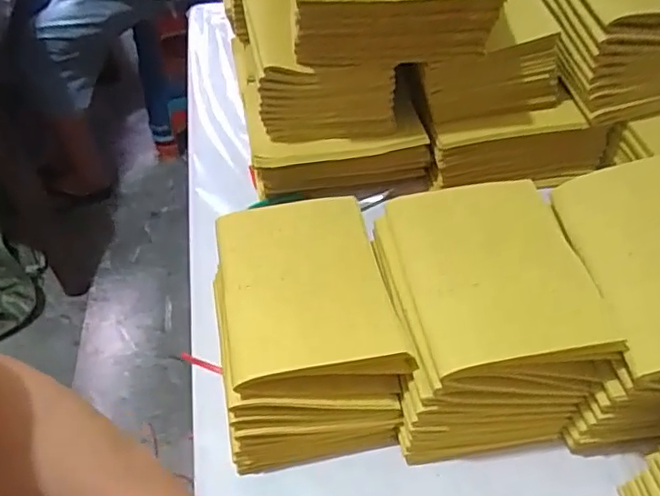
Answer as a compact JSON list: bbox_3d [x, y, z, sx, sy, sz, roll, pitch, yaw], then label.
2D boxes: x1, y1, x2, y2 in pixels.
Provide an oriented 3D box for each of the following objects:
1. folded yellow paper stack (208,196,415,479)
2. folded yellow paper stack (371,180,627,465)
[{"bbox_3d":[-0.017,0.053,0.454,0.119,0.097,0.172,-9,51,-4],"label":"folded yellow paper stack"},{"bbox_3d":[0.106,0.047,0.443,0.127,0.114,0.165,-6,51,-2],"label":"folded yellow paper stack"}]

